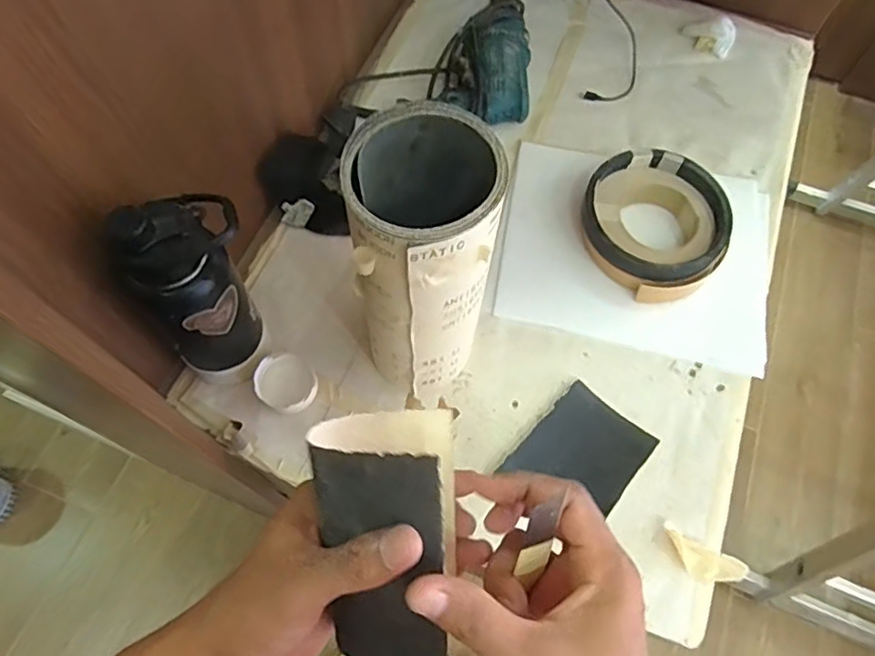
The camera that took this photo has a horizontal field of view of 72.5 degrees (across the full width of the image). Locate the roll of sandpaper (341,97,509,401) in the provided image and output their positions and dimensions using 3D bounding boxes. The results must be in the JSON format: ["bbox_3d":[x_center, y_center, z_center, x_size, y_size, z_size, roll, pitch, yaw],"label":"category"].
[{"bbox_3d":[-0.011,-0.040,0.547,0.108,0.307,0.117,0,62,-1],"label":"roll of sandpaper"}]

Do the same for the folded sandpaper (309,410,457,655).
[{"bbox_3d":[-0.025,0.107,0.310,0.072,0.063,0.124,4,105,16],"label":"folded sandpaper"}]

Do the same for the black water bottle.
[{"bbox_3d":[-0.213,-0.033,0.553,0.066,0.212,0.097,30,68,12],"label":"black water bottle"}]

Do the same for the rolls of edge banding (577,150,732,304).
[{"bbox_3d":[0.264,-0.126,0.730,0.171,0.064,0.167,1,65,-1],"label":"rolls of edge banding"}]

